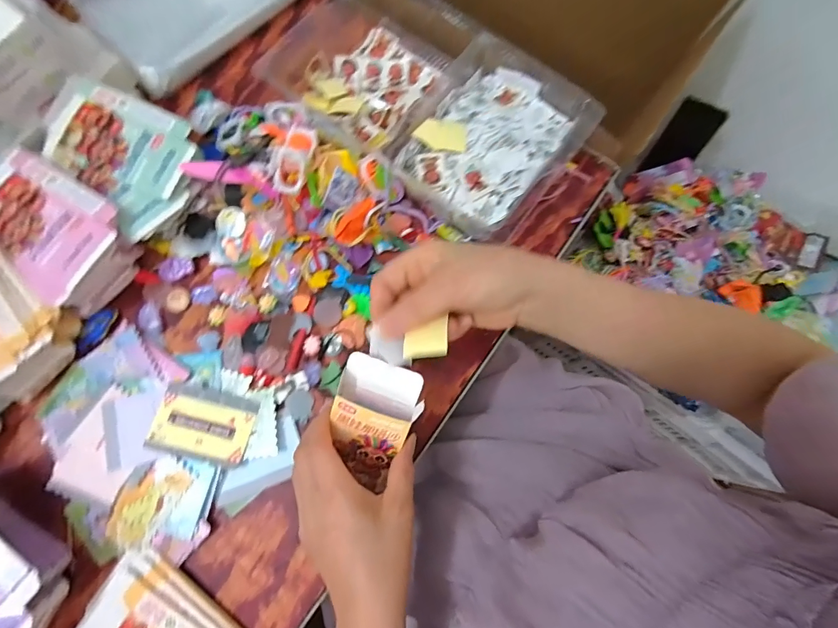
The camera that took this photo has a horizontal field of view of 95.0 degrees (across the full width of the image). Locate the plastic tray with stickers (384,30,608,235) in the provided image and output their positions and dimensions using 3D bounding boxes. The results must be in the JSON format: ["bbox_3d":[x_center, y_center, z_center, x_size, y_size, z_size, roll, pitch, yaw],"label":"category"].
[{"bbox_3d":[0.076,-0.196,0.436,0.177,0.053,0.206,37,77,6],"label":"plastic tray with stickers"}]

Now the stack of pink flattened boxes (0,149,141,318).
[{"bbox_3d":[-0.354,-0.078,0.374,0.139,0.055,0.106,33,82,0],"label":"stack of pink flattened boxes"}]

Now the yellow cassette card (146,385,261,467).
[{"bbox_3d":[-0.203,0.104,0.363,0.088,0.012,0.062,12,76,0],"label":"yellow cassette card"}]

